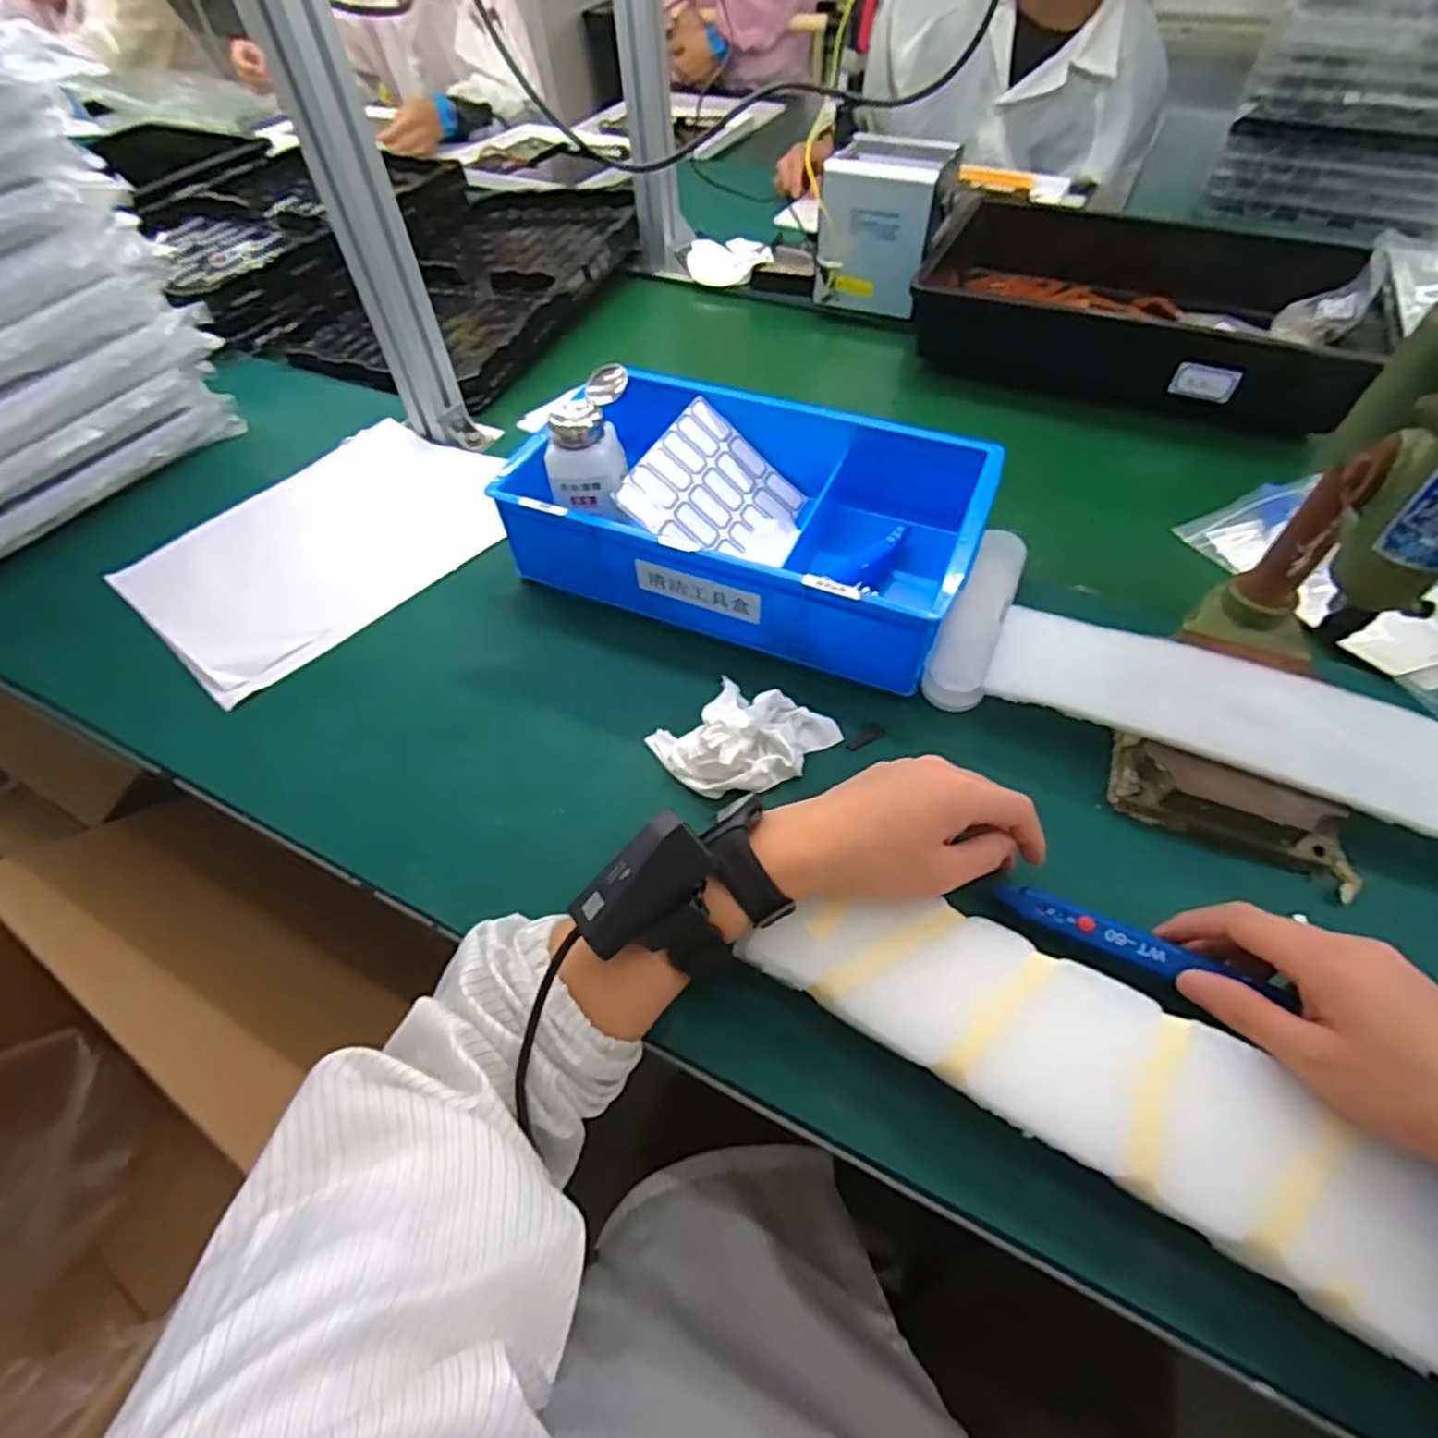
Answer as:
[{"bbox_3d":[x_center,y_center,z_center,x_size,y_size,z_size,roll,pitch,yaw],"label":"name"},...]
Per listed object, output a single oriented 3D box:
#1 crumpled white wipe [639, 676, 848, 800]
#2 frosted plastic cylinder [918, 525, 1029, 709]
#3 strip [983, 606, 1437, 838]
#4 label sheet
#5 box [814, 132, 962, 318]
[{"bbox_3d":[0.017,0.006,0.489,0.105,0.035,0.089,-37,61,-23],"label":"crumpled white wipe"},{"bbox_3d":[0.200,-0.081,0.559,0.047,0.033,0.173,19,57,15],"label":"frosted plastic cylinder"},{"bbox_3d":[0.349,-0.001,0.466,0.328,0.017,0.086,22,77,18],"label":"strip"},{"bbox_3d":[0.002,-0.181,0.592,0.136,0.010,0.148,38,58,-12],"label":"label sheet"},{"bbox_3d":[0.186,-0.560,0.818,0.128,0.133,0.127,19,57,15],"label":"box"}]

